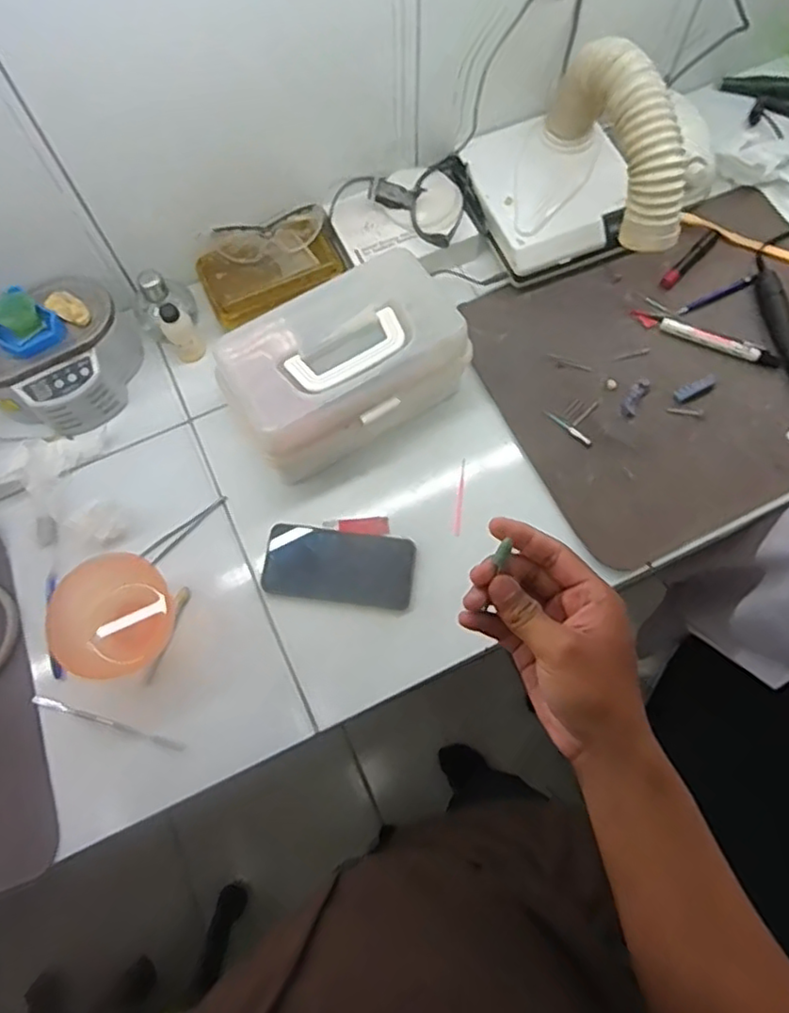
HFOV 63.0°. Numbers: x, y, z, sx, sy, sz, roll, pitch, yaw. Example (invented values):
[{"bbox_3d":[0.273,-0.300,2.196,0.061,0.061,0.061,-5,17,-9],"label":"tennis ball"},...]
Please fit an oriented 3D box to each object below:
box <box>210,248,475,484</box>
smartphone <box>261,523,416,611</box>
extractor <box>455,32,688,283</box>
[{"bbox_3d":[-0.051,-0.155,0.740,0.274,0.124,0.146,-34,72,-10],"label":"box"},{"bbox_3d":[-0.062,0.067,0.724,0.165,0.008,0.080,7,70,5],"label":"smartphone"},{"bbox_3d":[0.203,-0.403,0.752,0.198,0.187,0.246,-12,69,-3],"label":"extractor"}]

